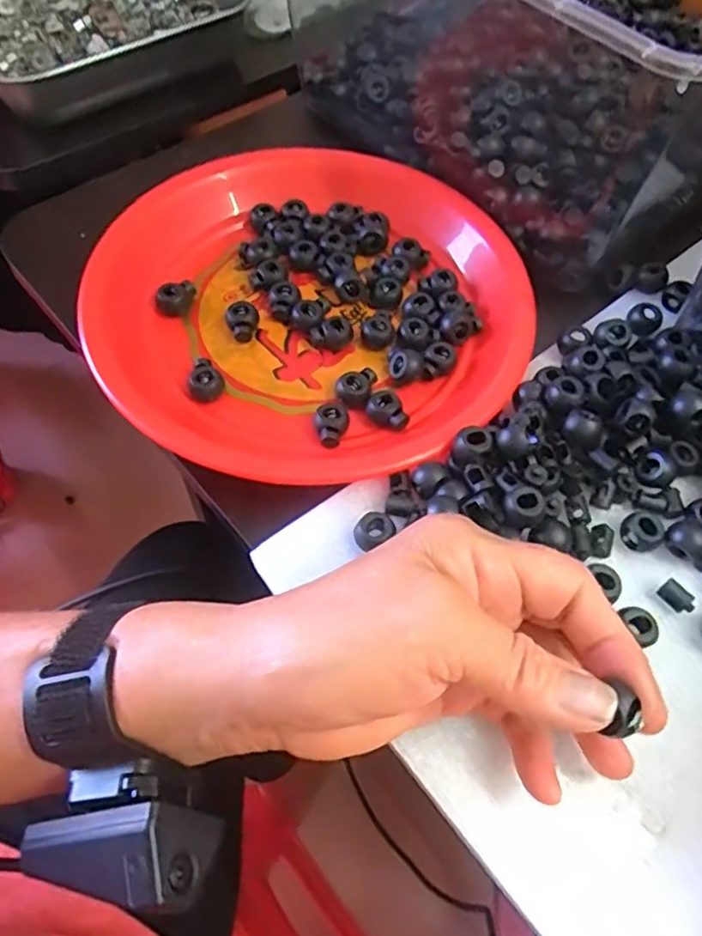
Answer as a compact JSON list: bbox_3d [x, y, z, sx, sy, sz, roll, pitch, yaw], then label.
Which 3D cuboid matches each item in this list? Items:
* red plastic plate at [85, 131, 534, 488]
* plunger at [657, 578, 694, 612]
[{"bbox_3d":[-0.019,-0.094,0.359,0.217,0.027,0.238,1,60,-1],"label":"red plastic plate"},{"bbox_3d":[0.137,0.054,0.277,0.010,0.008,0.014,-29,65,-18],"label":"plunger"}]

